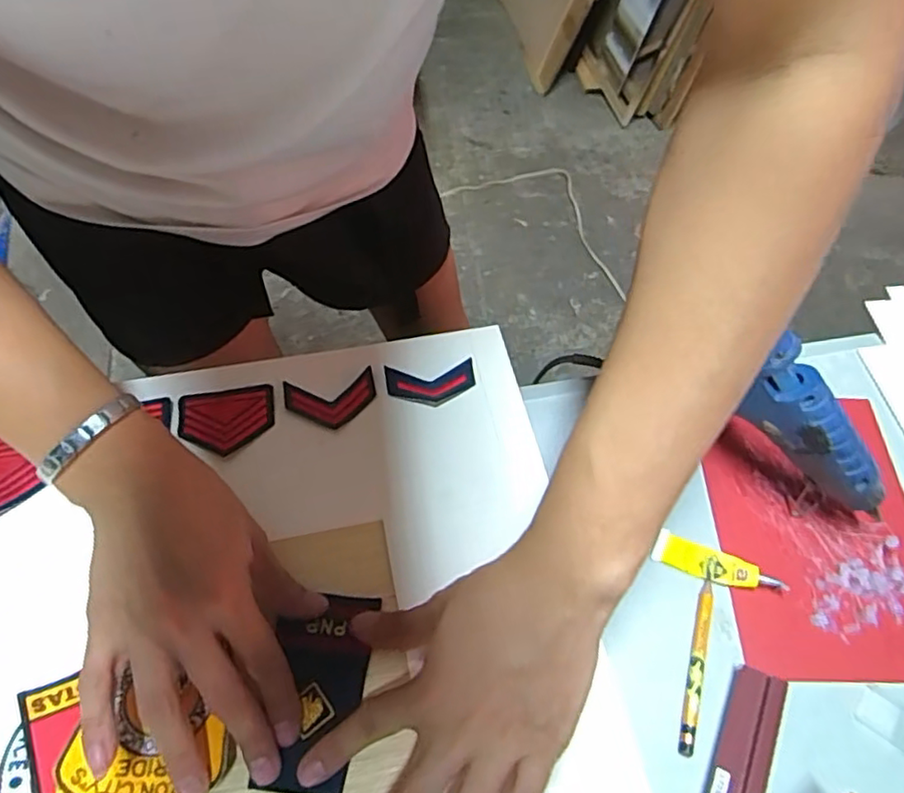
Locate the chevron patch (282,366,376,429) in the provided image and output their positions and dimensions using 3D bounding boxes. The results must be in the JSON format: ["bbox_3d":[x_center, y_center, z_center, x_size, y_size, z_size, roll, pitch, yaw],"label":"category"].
[{"bbox_3d":[-0.086,0.003,0.438,0.063,0.005,0.040,-12,64,-6],"label":"chevron patch"}]

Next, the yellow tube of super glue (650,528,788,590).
[{"bbox_3d":[0.169,0.106,0.391,0.079,0.012,0.022,20,60,8],"label":"yellow tube of super glue"}]

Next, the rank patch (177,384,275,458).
[{"bbox_3d":[-0.156,0.016,0.423,0.063,0.006,0.052,-5,60,-8],"label":"rank patch"}]

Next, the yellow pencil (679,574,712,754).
[{"bbox_3d":[0.146,0.156,0.365,0.009,0.004,0.101,18,60,6],"label":"yellow pencil"}]

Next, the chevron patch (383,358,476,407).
[{"bbox_3d":[-0.015,-0.009,0.447,0.064,0.004,0.034,-6,60,-8],"label":"chevron patch"}]

